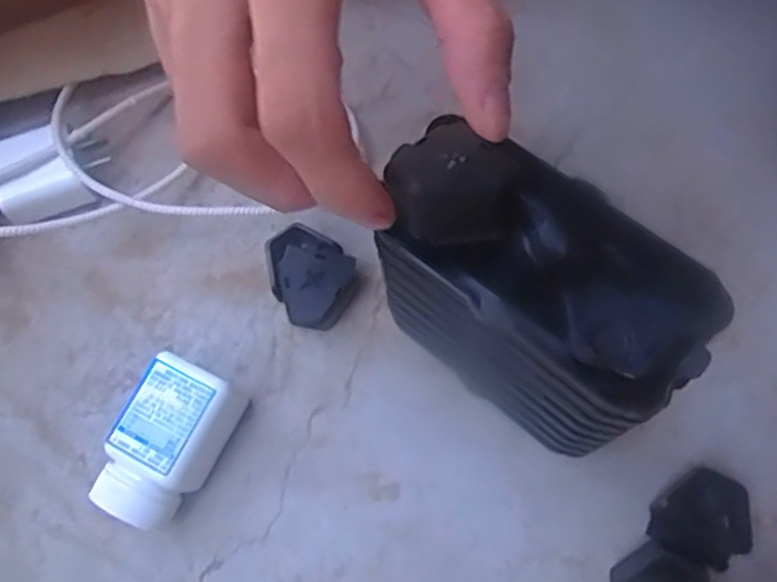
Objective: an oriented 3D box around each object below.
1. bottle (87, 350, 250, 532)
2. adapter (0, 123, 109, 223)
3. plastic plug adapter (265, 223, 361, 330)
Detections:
[{"bbox_3d":[-0.096,0.068,0.317,0.040,0.042,0.068,26,74,12],"label":"bottle"},{"bbox_3d":[-0.175,-0.061,0.368,0.050,0.027,0.041,-24,71,-5],"label":"adapter"},{"bbox_3d":[-0.039,-0.005,0.350,0.047,0.022,0.040,34,76,14],"label":"plastic plug adapter"}]

